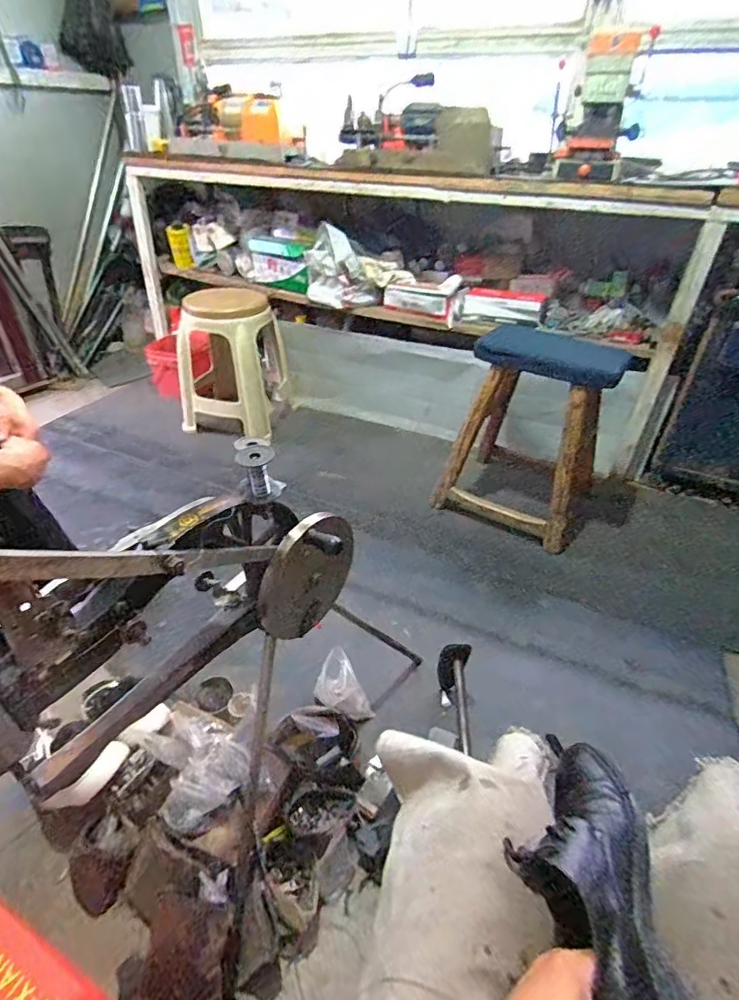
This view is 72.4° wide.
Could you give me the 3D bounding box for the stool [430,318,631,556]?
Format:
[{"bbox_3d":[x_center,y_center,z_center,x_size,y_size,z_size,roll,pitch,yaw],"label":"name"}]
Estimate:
[{"bbox_3d":[0.448,-0.197,1.389,0.376,0.456,0.336,25,43,28],"label":"stool"}]

